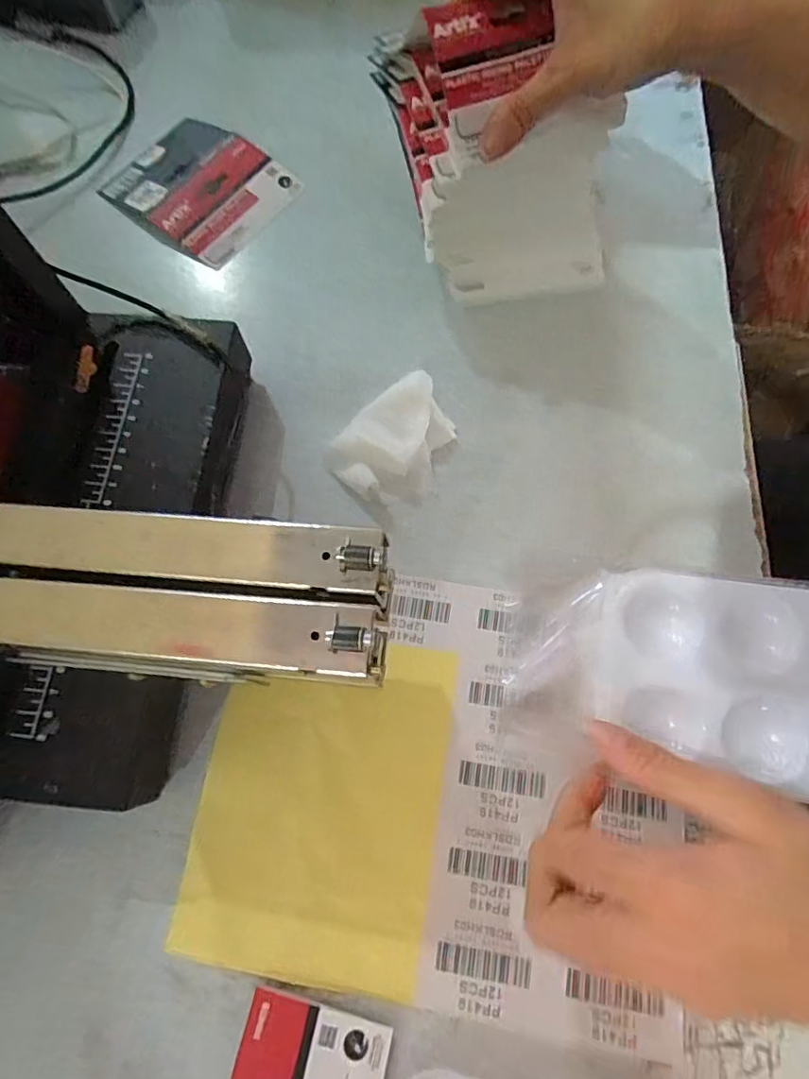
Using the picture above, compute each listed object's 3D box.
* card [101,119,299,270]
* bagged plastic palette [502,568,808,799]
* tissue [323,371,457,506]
[{"bbox_3d":[-0.152,-0.264,0.412,0.123,0.011,0.102,36,75,12],"label":"card"},{"bbox_3d":[0.129,0.058,0.234,0.166,0.010,0.088,5,71,5],"label":"bagged plastic palette"},{"bbox_3d":[-0.003,-0.059,0.330,0.059,0.026,0.075,39,76,13],"label":"tissue"}]

